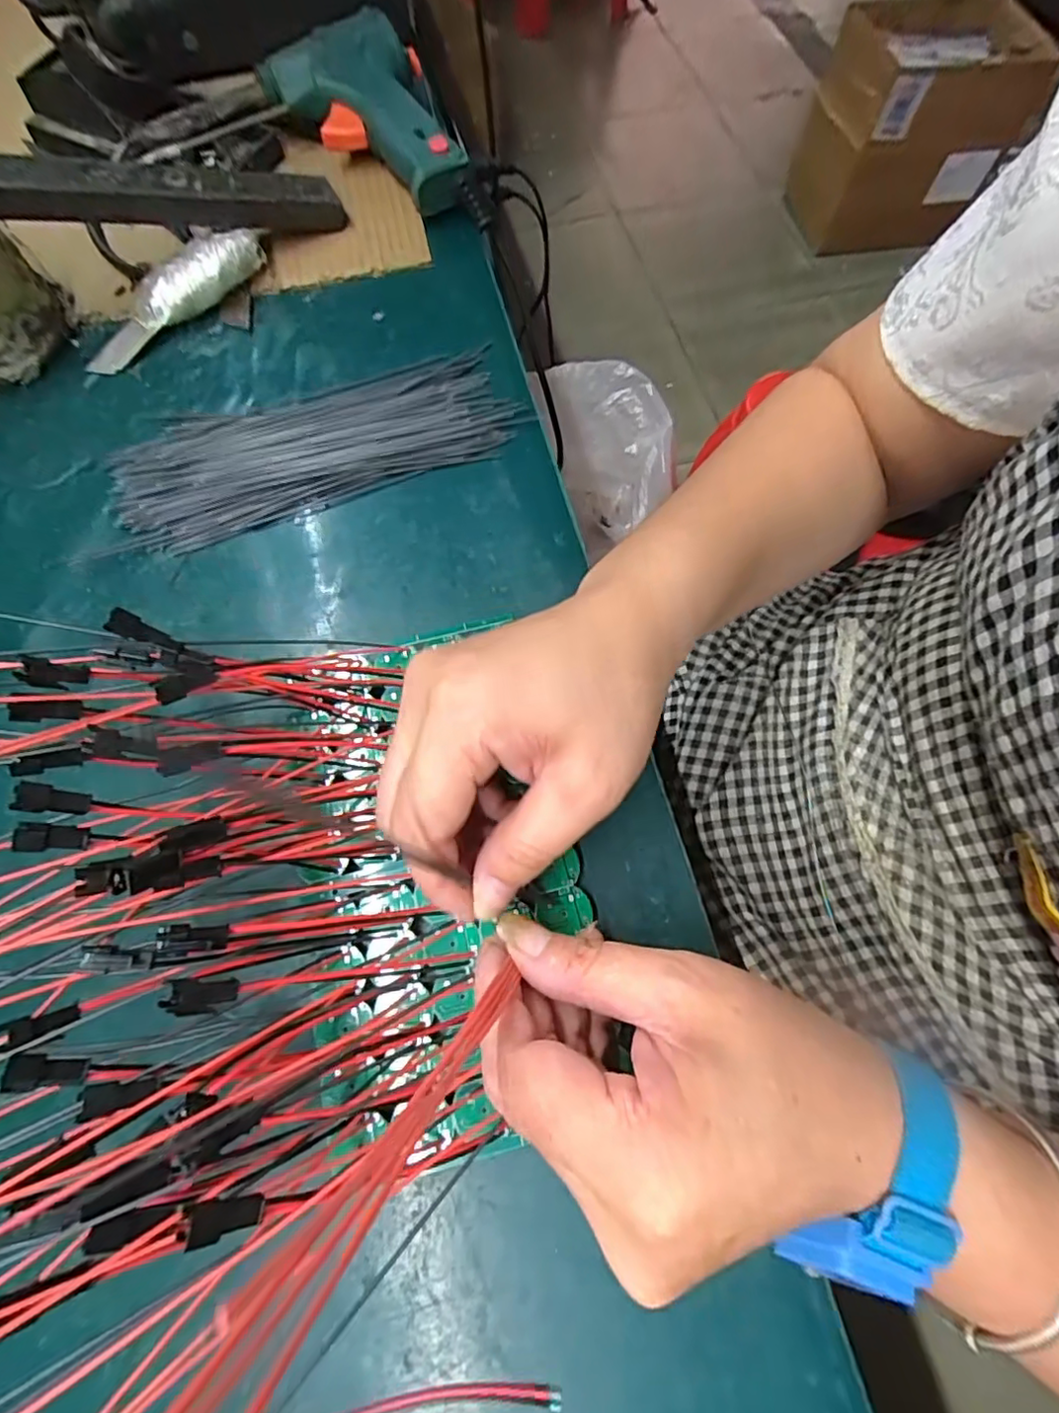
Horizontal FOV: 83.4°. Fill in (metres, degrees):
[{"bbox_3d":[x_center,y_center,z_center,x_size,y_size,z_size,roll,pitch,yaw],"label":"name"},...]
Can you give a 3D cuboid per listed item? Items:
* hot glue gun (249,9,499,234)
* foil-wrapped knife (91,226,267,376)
[{"bbox_3d":[-0.098,-0.363,0.376,0.099,0.037,0.158,-25,71,-8],"label":"hot glue gun"},{"bbox_3d":[-0.208,-0.239,0.346,0.118,0.024,0.028,-39,74,-12],"label":"foil-wrapped knife"}]

